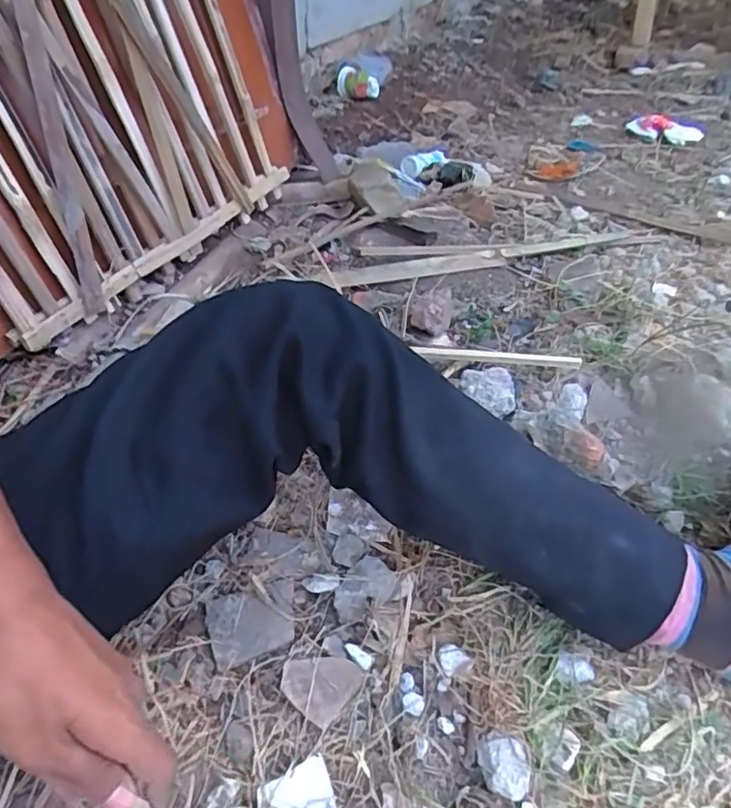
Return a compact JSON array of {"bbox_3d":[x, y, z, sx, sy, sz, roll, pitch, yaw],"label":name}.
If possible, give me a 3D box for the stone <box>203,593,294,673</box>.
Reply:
[{"bbox_3d":[-0.097,0.177,0.462,0.061,0.007,0.059,-16,49,-19],"label":"stone"}]

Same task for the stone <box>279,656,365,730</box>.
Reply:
[{"bbox_3d":[-0.034,0.210,0.430,0.052,0.005,0.049,30,51,24],"label":"stone"}]

